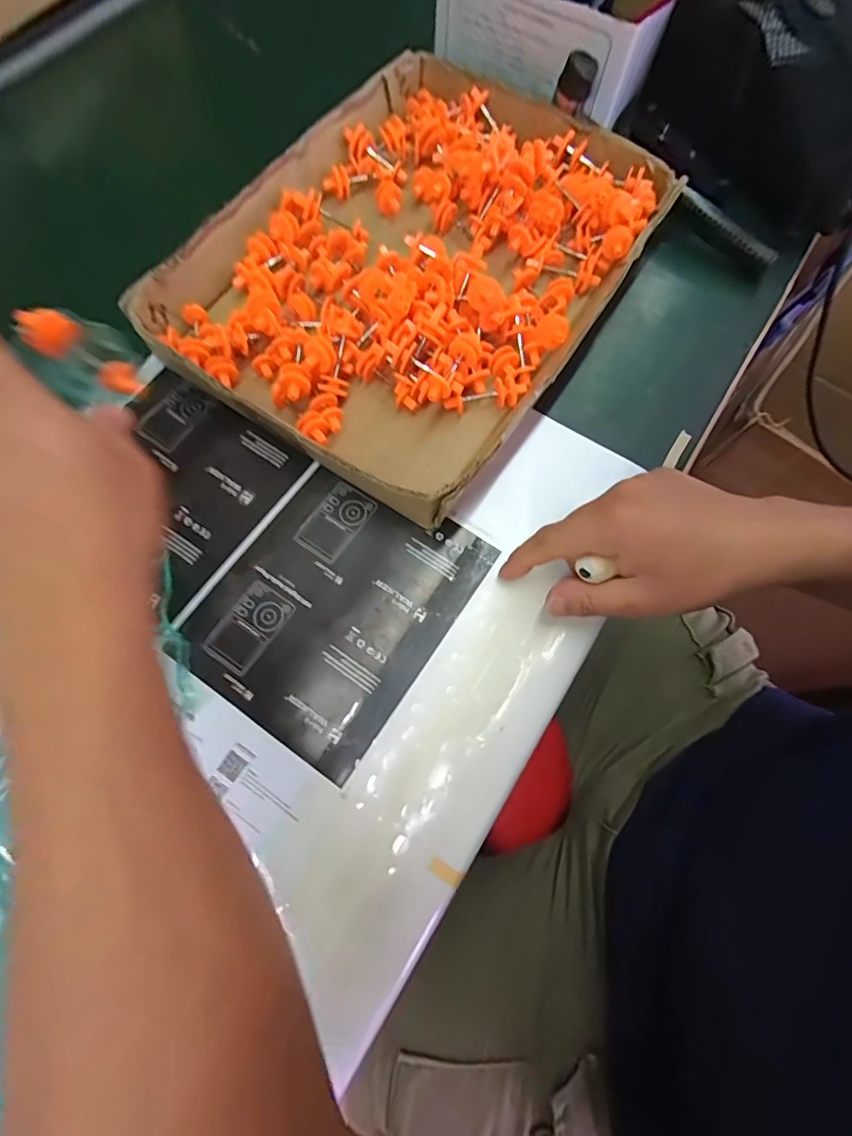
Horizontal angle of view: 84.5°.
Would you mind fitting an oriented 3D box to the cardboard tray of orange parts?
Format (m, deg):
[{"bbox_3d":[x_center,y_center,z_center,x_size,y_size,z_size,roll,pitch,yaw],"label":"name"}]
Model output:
[{"bbox_3d":[-0.004,-0.244,0.379,0.288,0.056,0.382,32,73,11],"label":"cardboard tray of orange parts"}]

